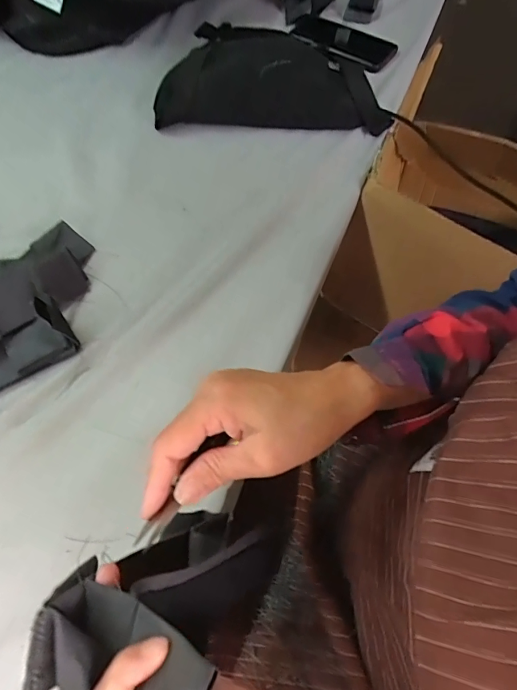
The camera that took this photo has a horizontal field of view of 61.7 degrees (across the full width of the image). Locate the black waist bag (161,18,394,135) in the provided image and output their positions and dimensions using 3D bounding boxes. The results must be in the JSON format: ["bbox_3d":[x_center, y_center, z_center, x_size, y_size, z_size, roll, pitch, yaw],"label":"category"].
[{"bbox_3d":[0.017,-0.365,0.581,0.295,0.073,0.134,2,62,0],"label":"black waist bag"}]

